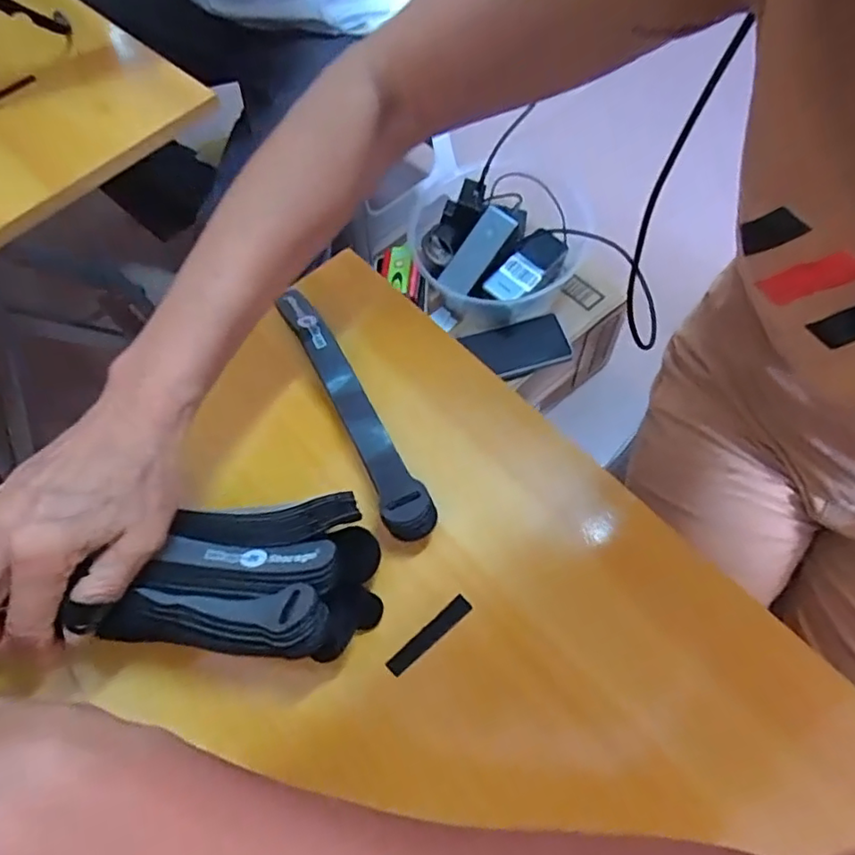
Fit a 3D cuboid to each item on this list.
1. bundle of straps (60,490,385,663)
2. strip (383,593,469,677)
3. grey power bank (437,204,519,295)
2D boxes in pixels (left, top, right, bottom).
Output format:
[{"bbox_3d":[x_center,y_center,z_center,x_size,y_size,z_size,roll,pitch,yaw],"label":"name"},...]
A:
[{"bbox_3d":[-0.093,0.078,0.289,0.130,0.037,0.076,-6,63,1],"label":"bundle of straps"},{"bbox_3d":[0.001,0.112,0.311,0.053,0.004,0.010,-39,67,-15],"label":"strip"},{"bbox_3d":[0.068,-0.233,0.765,0.051,0.023,0.126,39,94,20],"label":"grey power bank"}]

